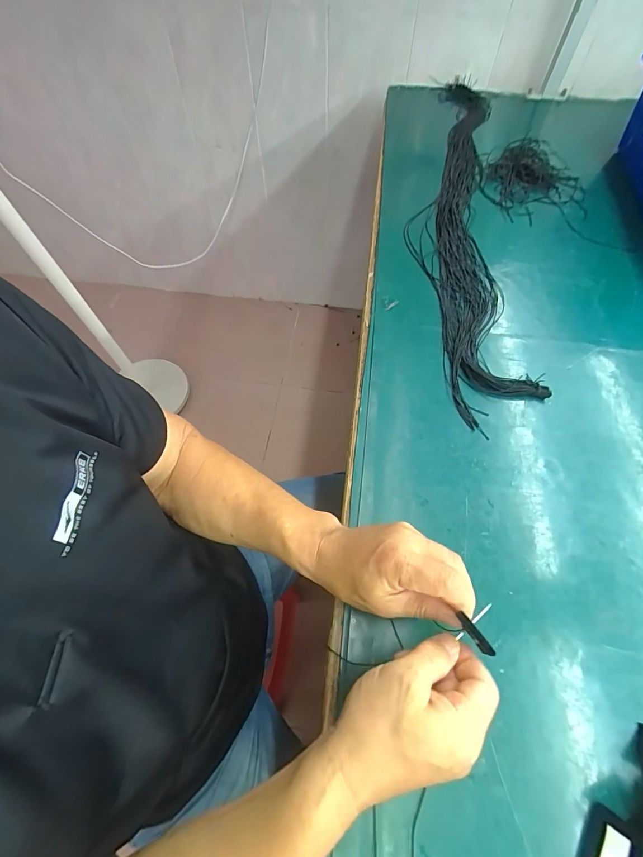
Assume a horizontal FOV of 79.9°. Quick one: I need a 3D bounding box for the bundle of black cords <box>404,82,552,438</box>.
[{"bbox_3d":[0.239,-0.379,0.665,0.161,0.032,0.881,5,60,4],"label":"bundle of black cords"}]

